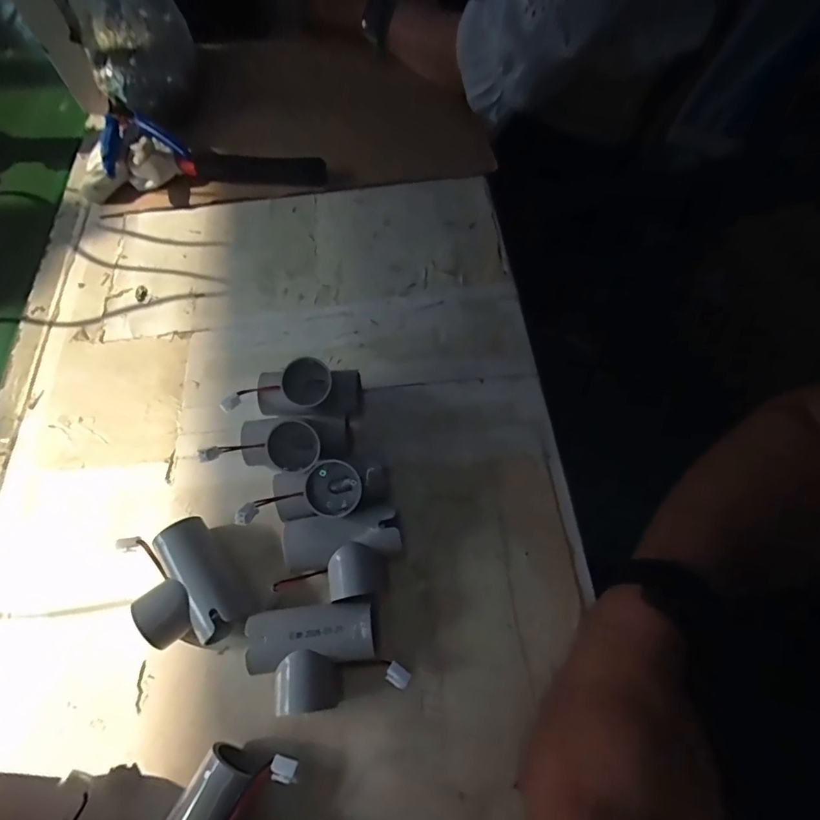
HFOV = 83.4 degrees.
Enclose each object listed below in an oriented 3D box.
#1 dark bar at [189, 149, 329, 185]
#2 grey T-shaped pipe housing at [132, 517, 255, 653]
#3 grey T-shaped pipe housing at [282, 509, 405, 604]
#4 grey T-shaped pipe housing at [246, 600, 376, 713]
[{"bbox_3d":[-0.158,-0.253,0.482,0.138,0.025,0.015,5,64,3],"label":"dark bar"},{"bbox_3d":[-0.139,0.114,0.291,0.053,0.033,0.076,-35,68,-15],"label":"grey T-shaped pipe housing"},{"bbox_3d":[-0.042,0.095,0.298,0.071,0.034,0.050,-8,64,-3],"label":"grey T-shaped pipe housing"},{"bbox_3d":[-0.057,0.145,0.273,0.071,0.034,0.054,-3,63,-1],"label":"grey T-shaped pipe housing"}]

